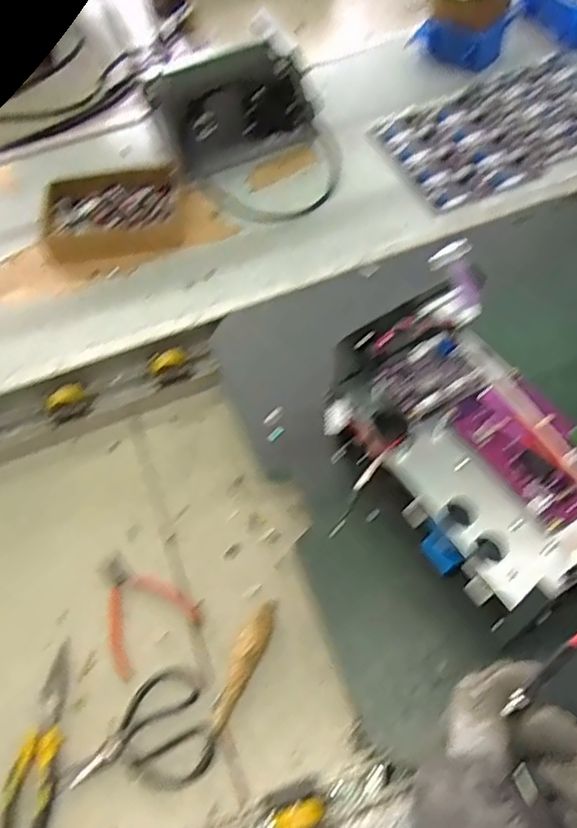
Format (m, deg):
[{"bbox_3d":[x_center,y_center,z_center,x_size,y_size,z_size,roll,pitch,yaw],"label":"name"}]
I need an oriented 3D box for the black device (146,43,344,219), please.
[{"bbox_3d":[-0.052,-0.430,0.951,0.254,0.144,0.244,-23,57,-9],"label":"black device"}]

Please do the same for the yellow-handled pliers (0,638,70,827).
[{"bbox_3d":[-0.262,0.345,0.652,0.046,0.013,0.193,-3,56,4],"label":"yellow-handled pliers"}]

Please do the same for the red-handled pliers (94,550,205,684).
[{"bbox_3d":[-0.180,0.219,0.723,0.105,0.012,0.135,-33,59,-15],"label":"red-handled pliers"}]

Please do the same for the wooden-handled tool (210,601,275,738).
[{"bbox_3d":[-0.050,0.270,0.668,0.031,0.022,0.142,19,61,17],"label":"wooden-handled tool"}]

